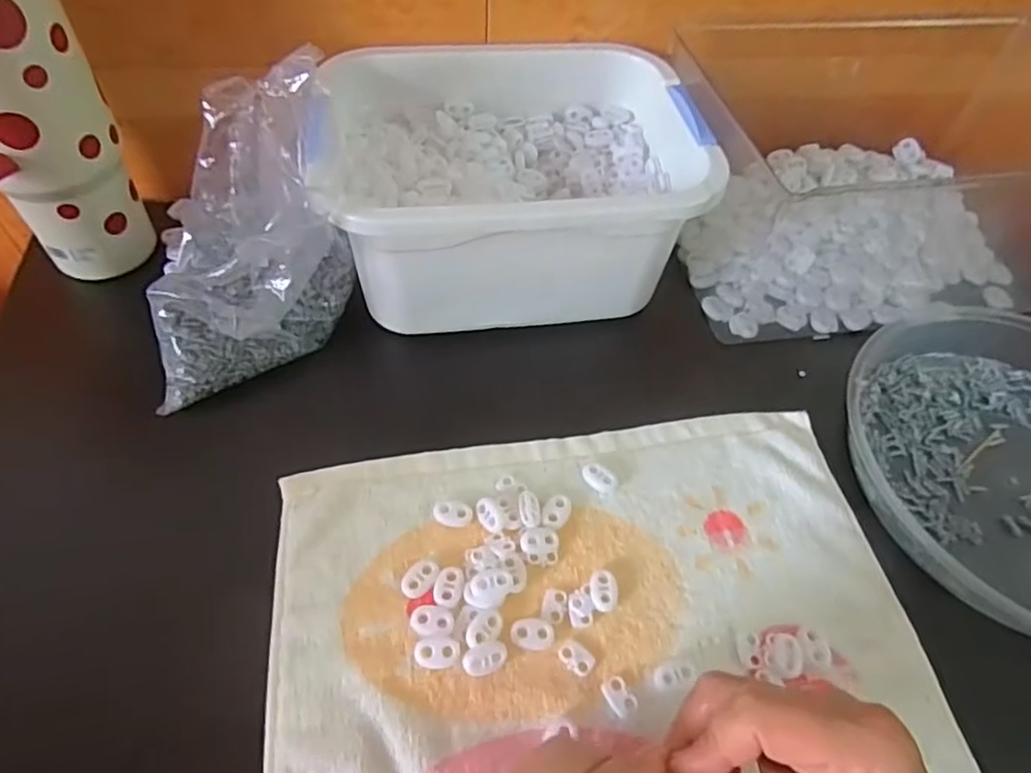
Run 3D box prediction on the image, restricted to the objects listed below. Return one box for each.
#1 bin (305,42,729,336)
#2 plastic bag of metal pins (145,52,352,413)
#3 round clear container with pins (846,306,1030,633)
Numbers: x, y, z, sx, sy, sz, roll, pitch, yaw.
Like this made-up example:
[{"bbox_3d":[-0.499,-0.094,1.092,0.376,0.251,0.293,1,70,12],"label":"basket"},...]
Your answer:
[{"bbox_3d":[-0.004,-0.144,0.455,0.244,0.105,0.190,-5,54,-8],"label":"bin"},{"bbox_3d":[-0.170,-0.089,0.391,0.135,0.142,0.107,-18,57,-17],"label":"plastic bag of metal pins"},{"bbox_3d":[0.321,0.048,0.402,0.227,0.040,0.224,2,53,-3],"label":"round clear container with pins"}]

